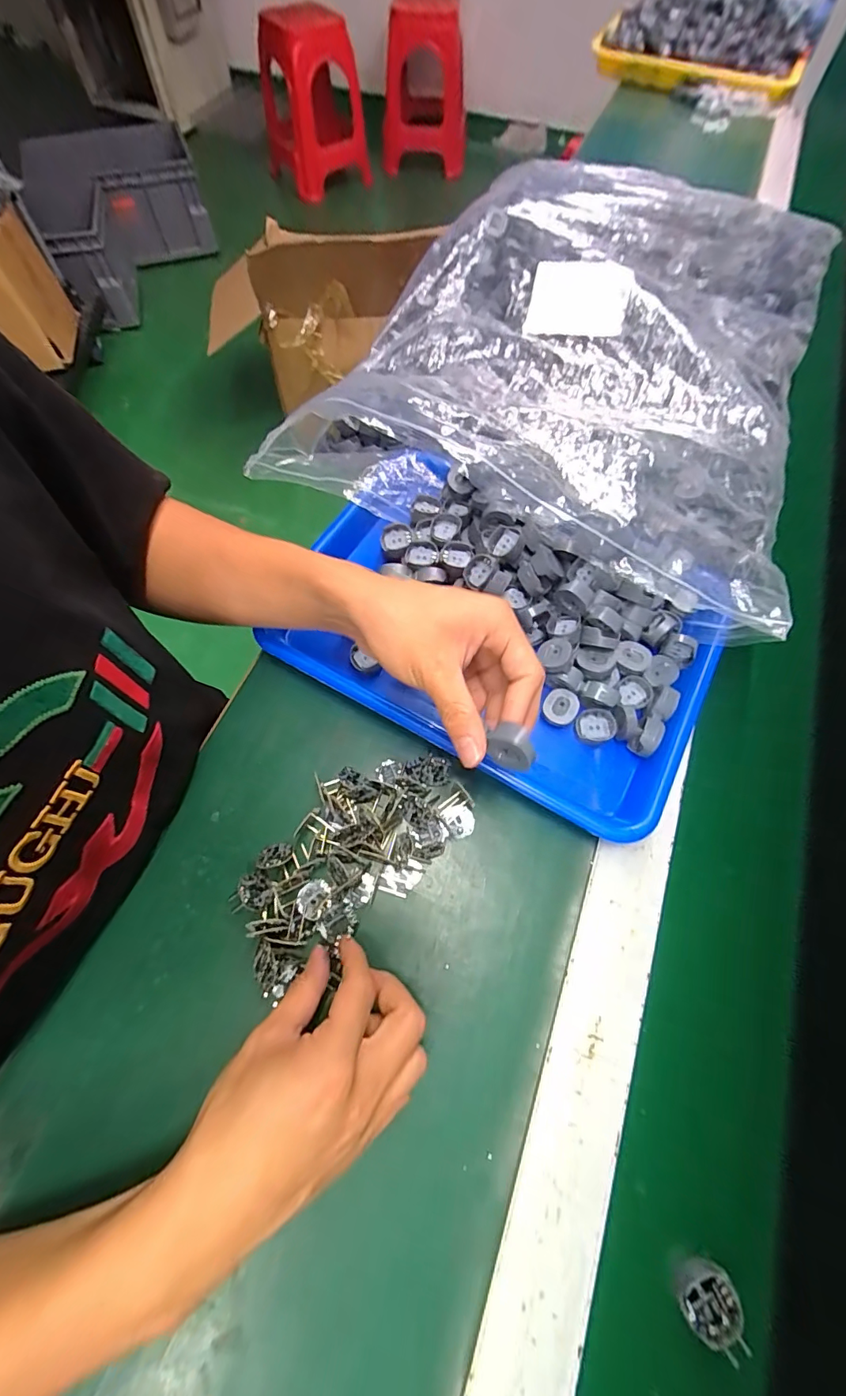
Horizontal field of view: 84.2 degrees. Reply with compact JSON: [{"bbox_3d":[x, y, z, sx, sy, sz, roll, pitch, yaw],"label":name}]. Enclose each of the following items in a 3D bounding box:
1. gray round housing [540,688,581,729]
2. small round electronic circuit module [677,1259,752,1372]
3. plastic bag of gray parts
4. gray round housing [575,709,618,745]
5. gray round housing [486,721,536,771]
[{"bbox_3d":[0.105,0.008,0.360,0.026,0.017,0.026,0,66,-1],"label":"gray round housing"},{"bbox_3d":[0.149,0.311,0.238,0.029,0.014,0.028,0,66,-1],"label":"small round electronic circuit module"},{"bbox_3d":[0.168,-0.367,0.478,0.450,0.093,0.569,24,68,9],"label":"plastic bag of gray parts"},{"bbox_3d":[0.132,0.022,0.358,0.029,0.010,0.025,5,85,12],"label":"gray round housing"},{"bbox_3d":[0.048,0.027,0.256,0.026,0.023,0.015,25,68,10],"label":"gray round housing"}]

